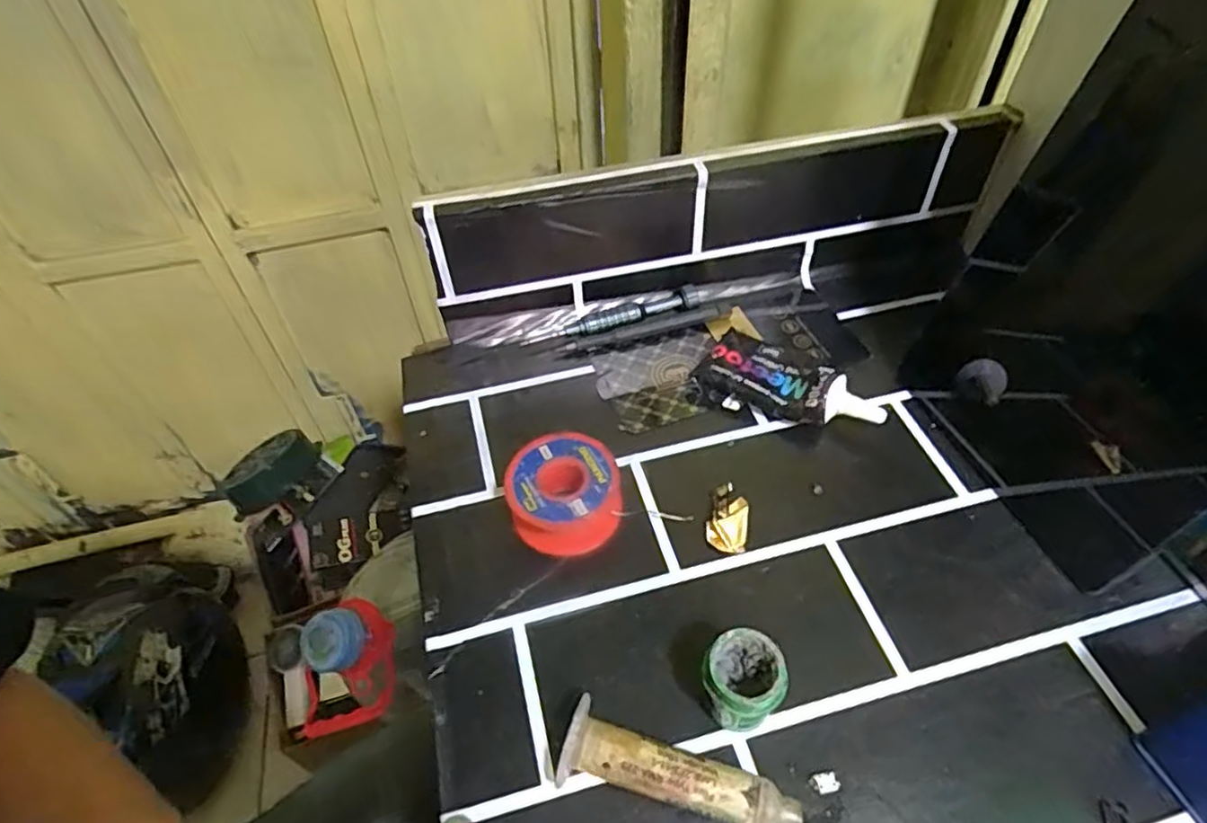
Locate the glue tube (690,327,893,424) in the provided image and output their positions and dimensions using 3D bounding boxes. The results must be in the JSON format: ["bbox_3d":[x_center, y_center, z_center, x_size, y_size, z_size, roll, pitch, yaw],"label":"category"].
[{"bbox_3d":[0.100,-0.013,0.368,0.098,0.027,0.048,25,55,23],"label":"glue tube"}]

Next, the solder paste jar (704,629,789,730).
[{"bbox_3d":[0.052,0.106,0.261,0.029,0.036,0.029,-2,49,2],"label":"solder paste jar"}]

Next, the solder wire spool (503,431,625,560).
[{"bbox_3d":[-0.019,0.038,0.325,0.052,0.027,0.050,-2,49,2],"label":"solder wire spool"}]

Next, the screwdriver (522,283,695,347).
[{"bbox_3d":[0.007,-0.057,0.415,0.112,0.013,0.015,-17,50,-10],"label":"screwdriver"}]

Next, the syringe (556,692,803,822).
[{"bbox_3d":[0.028,0.133,0.247,0.086,0.020,0.025,10,50,13],"label":"syringe"}]

